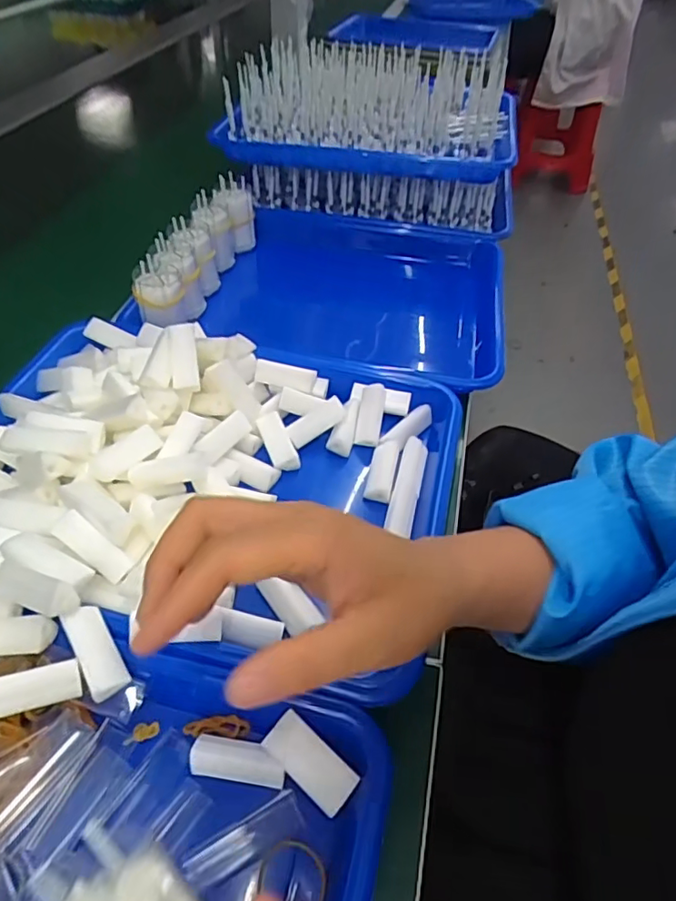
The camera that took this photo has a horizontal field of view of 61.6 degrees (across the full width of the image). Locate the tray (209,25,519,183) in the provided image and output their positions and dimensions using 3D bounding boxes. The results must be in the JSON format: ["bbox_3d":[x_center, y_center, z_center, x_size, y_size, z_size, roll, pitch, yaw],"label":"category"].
[{"bbox_3d":[0.042,-0.390,0.634,0.304,0.076,0.220,12,48,8],"label":"tray"}]

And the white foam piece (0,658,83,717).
[{"bbox_3d":[-0.145,0.112,0.265,0.045,0.016,0.013,-5,46,-28],"label":"white foam piece"}]

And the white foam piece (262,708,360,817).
[{"bbox_3d":[-0.013,0.145,0.263,0.045,0.005,0.020,42,57,10],"label":"white foam piece"}]

